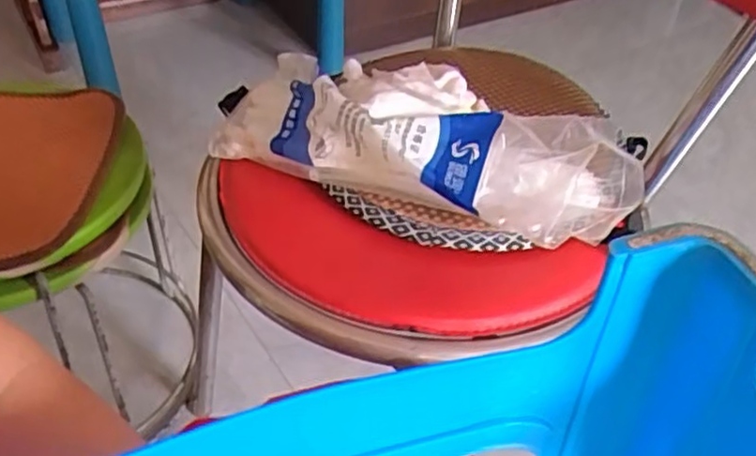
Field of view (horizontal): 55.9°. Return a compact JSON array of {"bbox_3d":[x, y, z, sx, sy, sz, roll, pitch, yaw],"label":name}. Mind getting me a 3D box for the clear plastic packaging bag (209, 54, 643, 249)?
[{"bbox_3d":[0.036,-0.077,0.590,0.347,0.084,0.136,21,45,17],"label":"clear plastic packaging bag"}]

